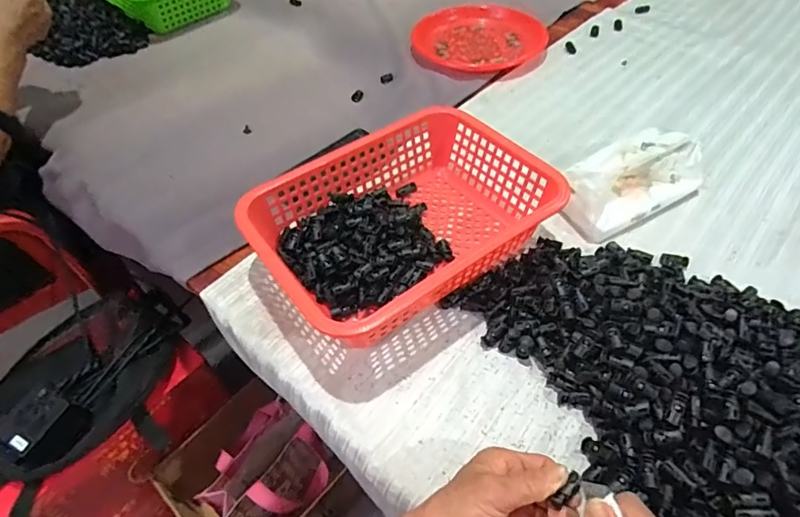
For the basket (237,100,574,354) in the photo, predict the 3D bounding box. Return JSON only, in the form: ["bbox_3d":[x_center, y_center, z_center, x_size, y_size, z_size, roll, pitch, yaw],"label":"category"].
[{"bbox_3d":[0.005,-0.040,0.530,0.290,0.084,0.215,-30,55,-19],"label":"basket"}]

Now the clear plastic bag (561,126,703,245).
[{"bbox_3d":[0.268,-0.096,0.570,0.172,0.071,0.084,-25,53,-16],"label":"clear plastic bag"}]

